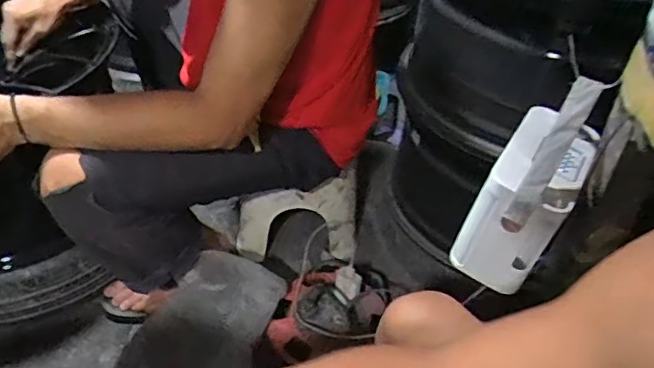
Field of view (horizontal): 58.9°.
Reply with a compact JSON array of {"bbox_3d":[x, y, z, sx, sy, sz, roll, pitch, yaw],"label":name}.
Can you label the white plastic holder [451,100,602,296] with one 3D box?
[{"bbox_3d":[0.264,0.019,0.750,0.106,0.160,0.193,28,46,25],"label":"white plastic holder"}]

